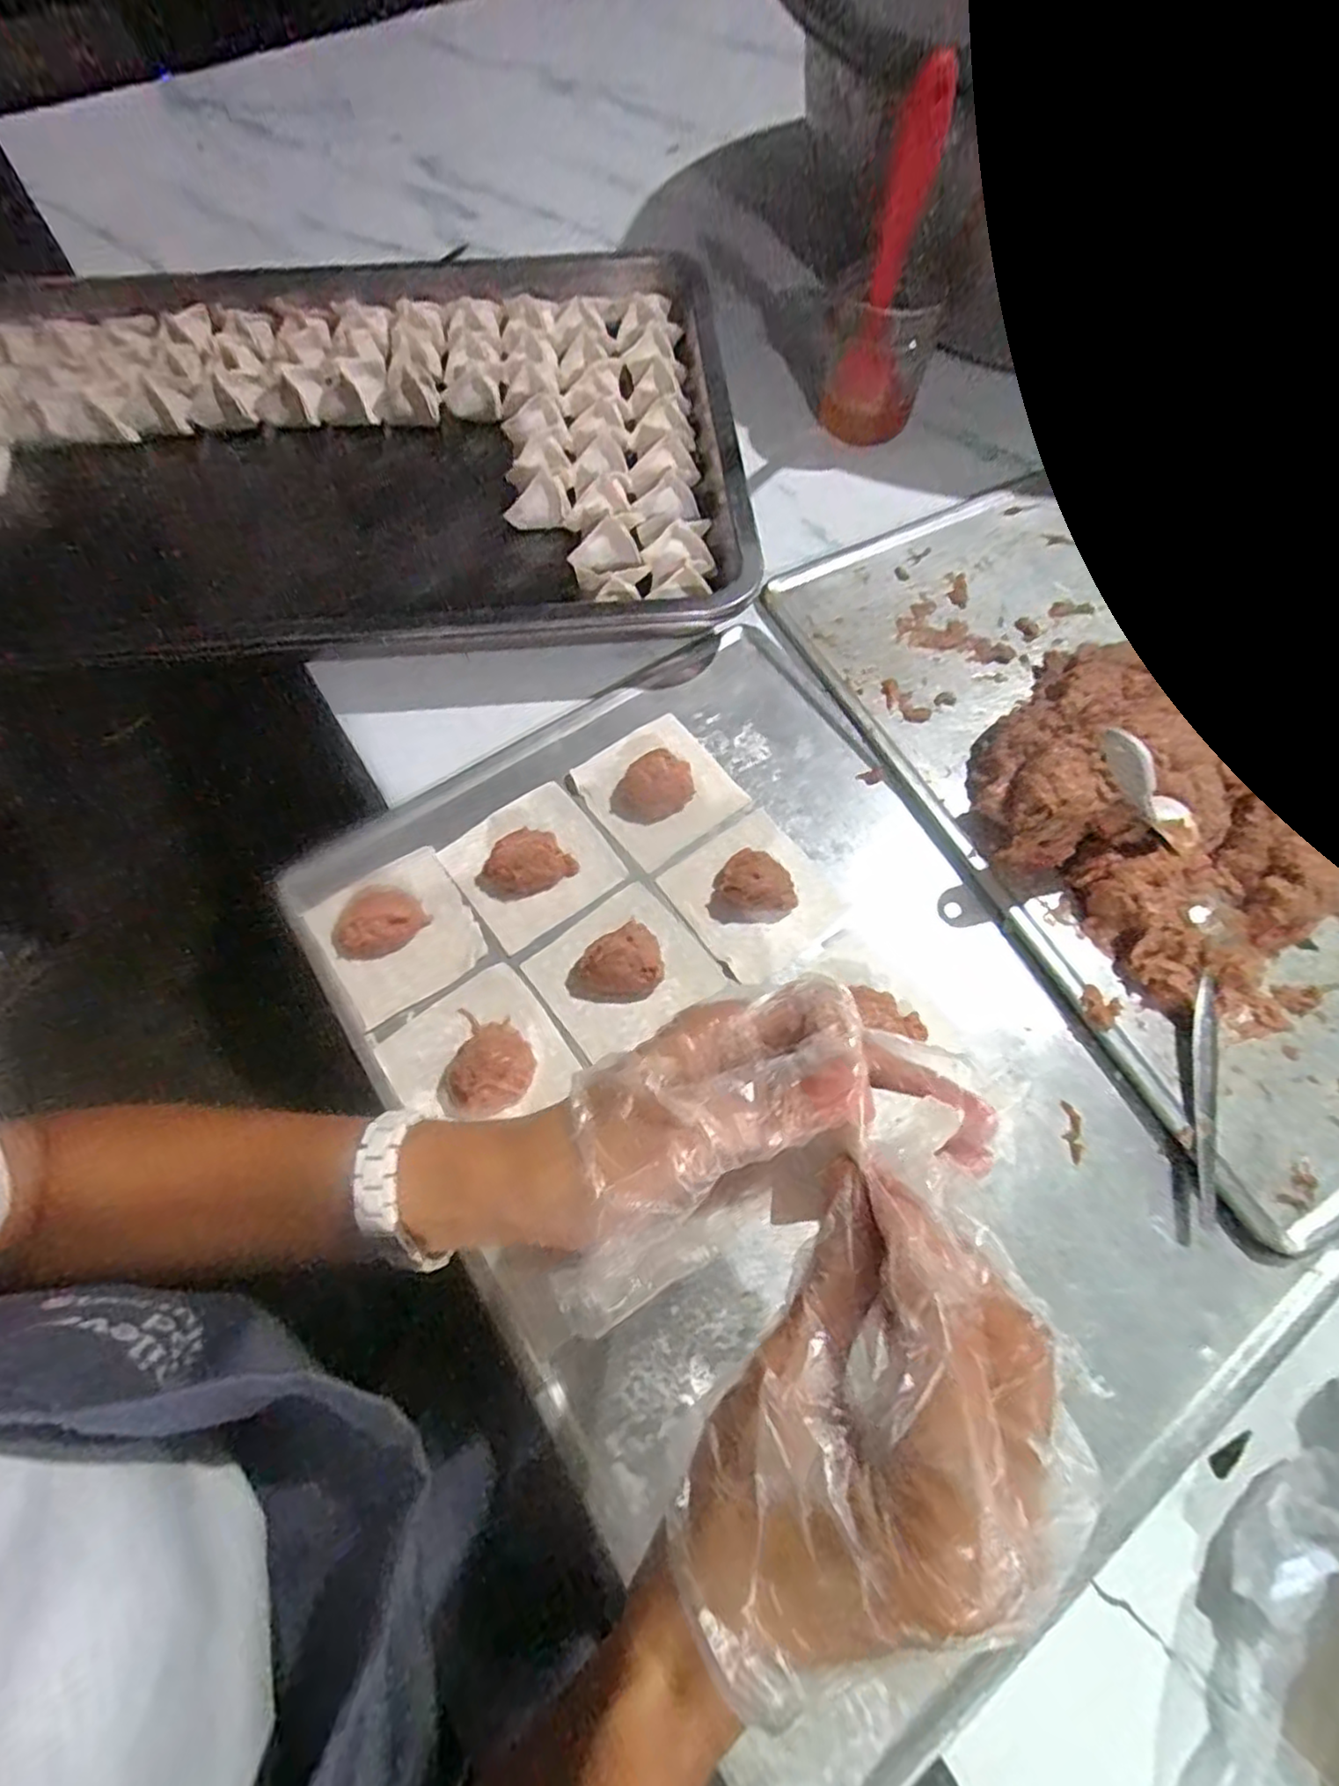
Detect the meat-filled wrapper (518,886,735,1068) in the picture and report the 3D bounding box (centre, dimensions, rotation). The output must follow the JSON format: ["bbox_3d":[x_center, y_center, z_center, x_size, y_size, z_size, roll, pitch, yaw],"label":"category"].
[{"bbox_3d":[-0.024,0.037,0.343,0.078,0.027,0.076,-36,71,-14],"label":"meat-filled wrapper"}]

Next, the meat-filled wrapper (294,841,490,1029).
[{"bbox_3d":[-0.144,0.019,0.356,0.074,0.016,0.076,-32,71,-12],"label":"meat-filled wrapper"}]

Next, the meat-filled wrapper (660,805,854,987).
[{"bbox_3d":[0.047,-0.003,0.364,0.077,0.022,0.081,-34,71,-13],"label":"meat-filled wrapper"}]

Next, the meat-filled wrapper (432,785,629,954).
[{"bbox_3d":[-0.076,-0.021,0.370,0.079,0.024,0.076,-35,71,-13],"label":"meat-filled wrapper"}]

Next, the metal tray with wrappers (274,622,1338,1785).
[{"bbox_3d":[0.042,0.080,0.330,0.315,0.023,0.453,-31,70,-12],"label":"metal tray with wrappers"}]

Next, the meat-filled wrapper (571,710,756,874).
[{"bbox_3d":[-0.006,-0.064,0.393,0.077,0.017,0.079,-35,71,-13],"label":"meat-filled wrapper"}]

